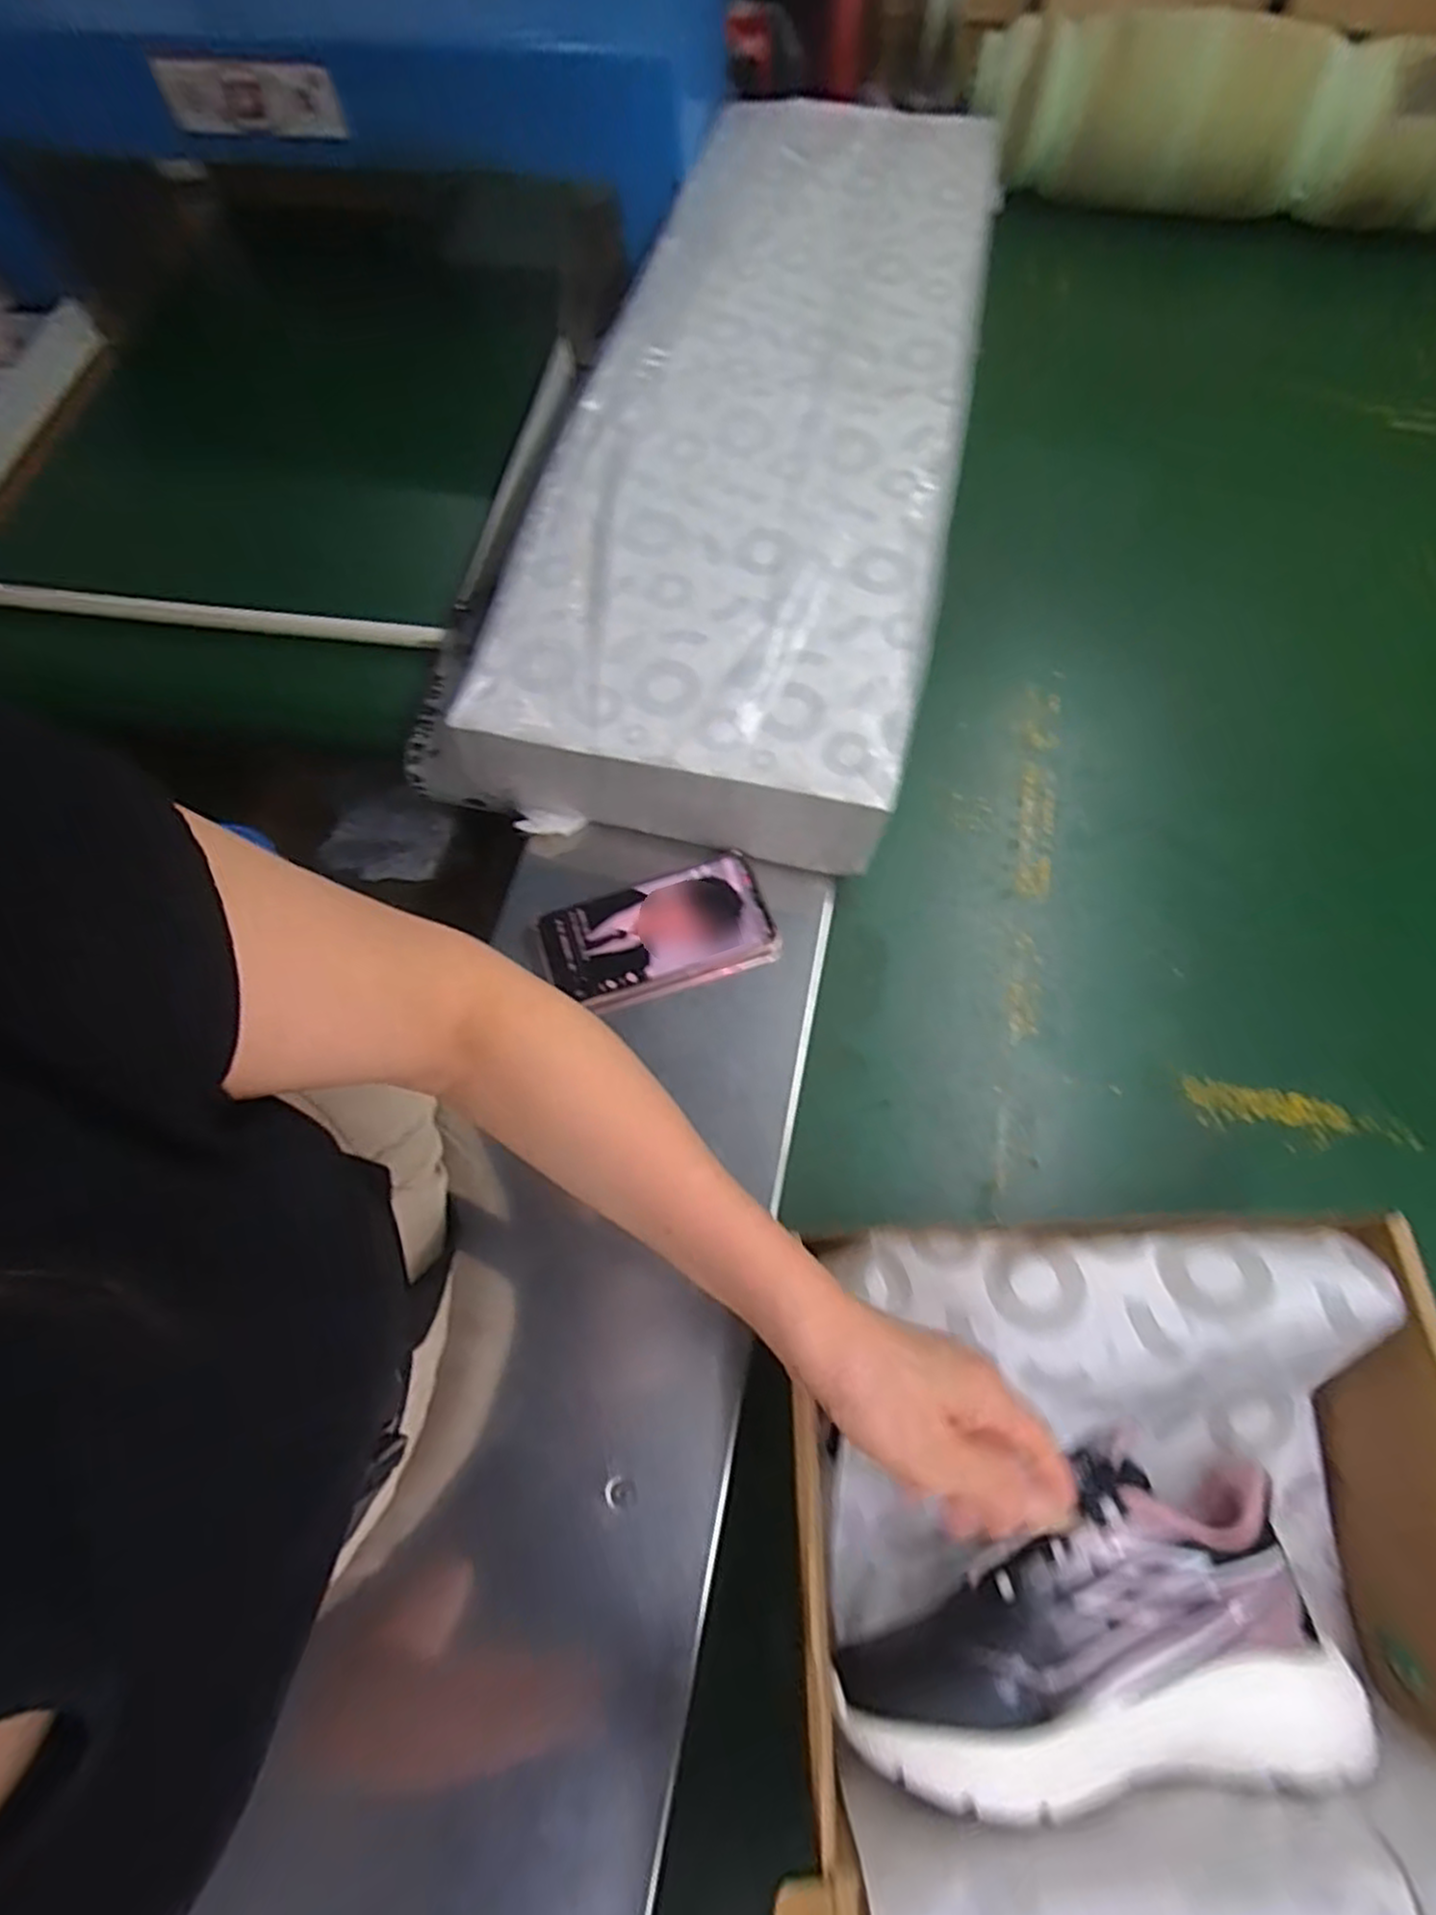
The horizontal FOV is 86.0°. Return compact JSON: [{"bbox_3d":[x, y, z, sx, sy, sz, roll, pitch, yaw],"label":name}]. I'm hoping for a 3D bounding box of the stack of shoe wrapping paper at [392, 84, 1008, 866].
[{"bbox_3d":[0.058,-0.504,0.692,0.312,0.071,0.877,12,68,5],"label":"stack of shoe wrapping paper"}]

